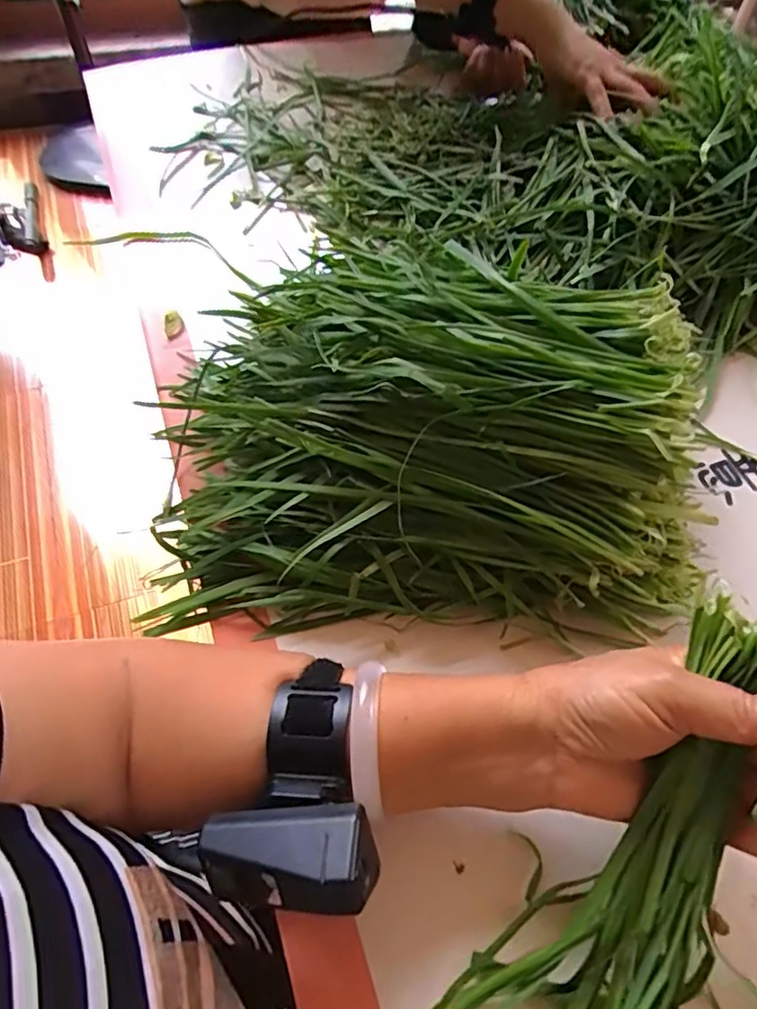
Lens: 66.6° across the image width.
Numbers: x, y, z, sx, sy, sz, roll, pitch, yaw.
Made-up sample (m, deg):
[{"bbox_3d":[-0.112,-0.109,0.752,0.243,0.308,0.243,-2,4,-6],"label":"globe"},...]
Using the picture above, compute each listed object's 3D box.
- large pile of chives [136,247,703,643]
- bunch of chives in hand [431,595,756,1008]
[{"bbox_3d":[0.022,-0.055,0.353,0.318,0.124,0.237,3,58,-3],"label":"large pile of chives"},{"bbox_3d":[0.104,0.174,0.248,0.110,0.055,0.272,26,87,11],"label":"bunch of chives in hand"}]

